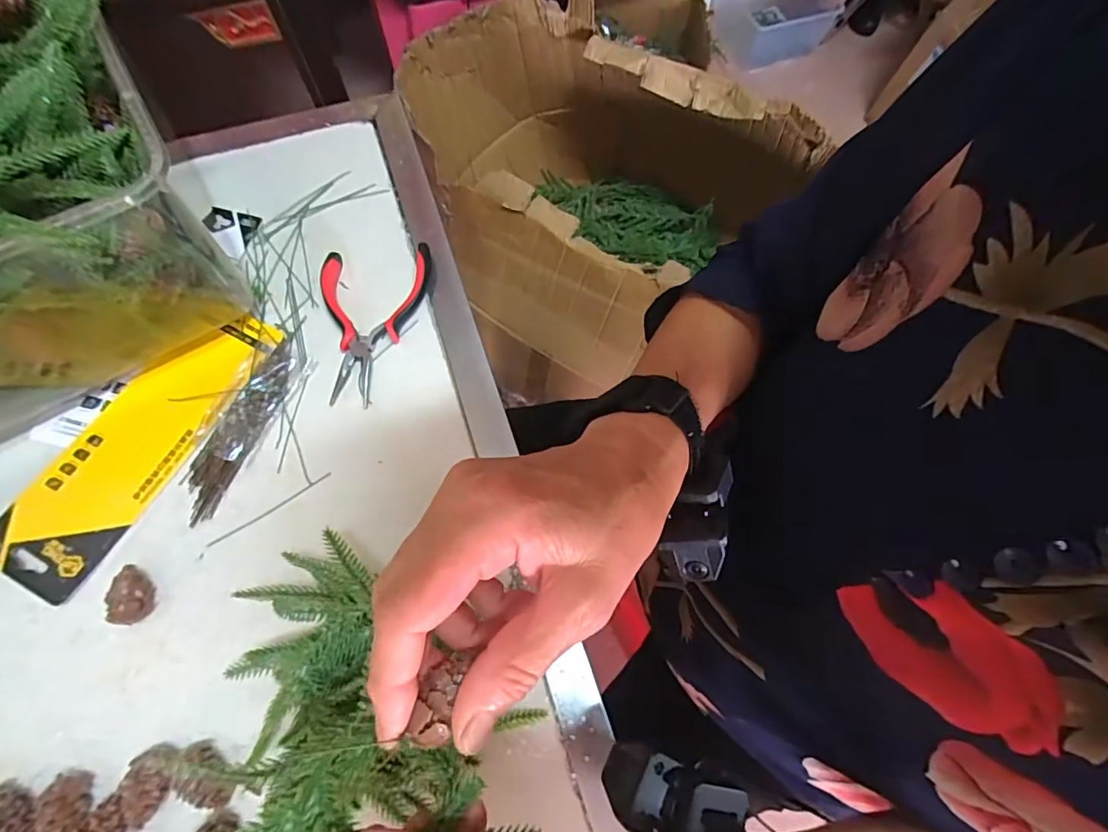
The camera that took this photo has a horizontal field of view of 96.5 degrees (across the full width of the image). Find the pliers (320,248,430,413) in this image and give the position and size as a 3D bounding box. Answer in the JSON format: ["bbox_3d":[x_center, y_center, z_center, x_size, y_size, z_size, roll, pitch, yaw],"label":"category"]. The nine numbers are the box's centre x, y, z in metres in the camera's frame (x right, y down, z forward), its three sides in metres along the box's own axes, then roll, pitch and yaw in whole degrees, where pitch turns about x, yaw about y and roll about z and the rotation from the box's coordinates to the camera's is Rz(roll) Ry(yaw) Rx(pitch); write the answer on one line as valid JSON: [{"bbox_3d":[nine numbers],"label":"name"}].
[{"bbox_3d":[-0.143,-0.073,0.382,0.082,0.012,0.129,0,69,-1],"label":"pliers"}]

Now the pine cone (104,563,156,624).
[{"bbox_3d":[-0.263,0.111,0.310,0.019,0.020,0.033,1,69,0],"label":"pine cone"}]

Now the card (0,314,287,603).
[{"bbox_3d":[-0.290,0.011,0.349,0.078,0.011,0.220,29,72,8],"label":"card"}]

